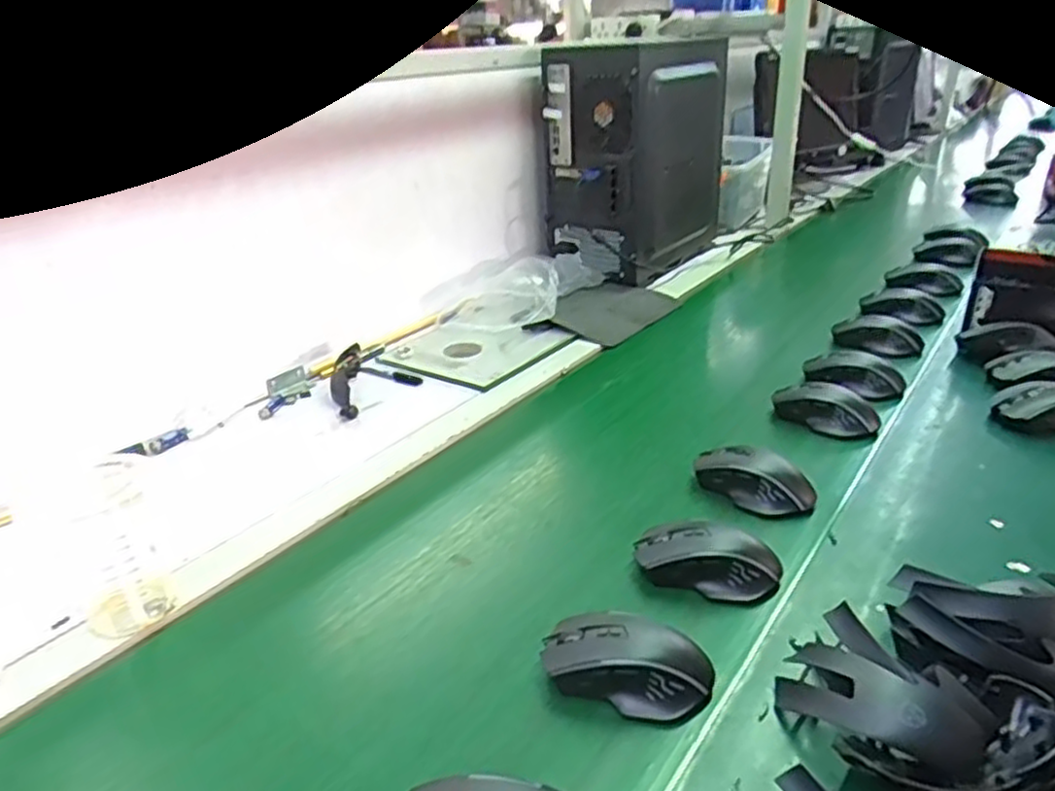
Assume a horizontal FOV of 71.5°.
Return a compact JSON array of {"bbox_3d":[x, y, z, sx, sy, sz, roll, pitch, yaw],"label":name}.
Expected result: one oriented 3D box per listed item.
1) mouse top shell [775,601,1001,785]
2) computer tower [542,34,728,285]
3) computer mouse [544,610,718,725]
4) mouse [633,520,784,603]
[{"bbox_3d":[0.217,0.193,0.457,0.080,0.053,0.121,-18,30,-29],"label":"mouse top shell"},{"bbox_3d":[0.209,-0.438,1.360,0.197,0.408,0.334,17,32,33],"label":"computer tower"},{"bbox_3d":[0.068,0.185,0.514,0.115,0.040,0.057,9,29,22],"label":"computer mouse"},{"bbox_3d":[0.150,0.136,0.613,0.119,0.042,0.058,8,28,19],"label":"mouse"}]

